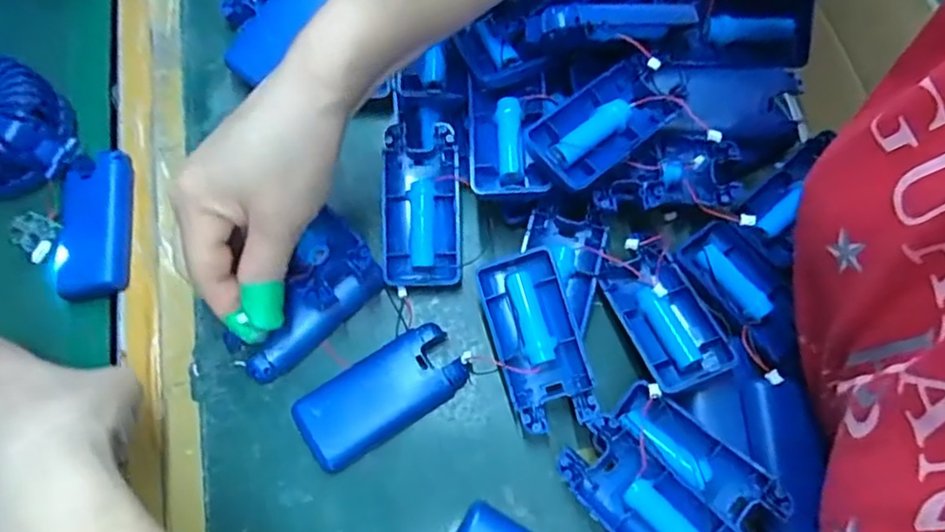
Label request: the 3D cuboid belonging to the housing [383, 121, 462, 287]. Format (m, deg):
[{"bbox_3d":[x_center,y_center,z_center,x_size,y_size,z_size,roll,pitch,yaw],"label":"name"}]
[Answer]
[{"bbox_3d":[-0.029,-0.035,0.387,0.045,0.020,0.091,-2,83,3],"label":"housing"}]

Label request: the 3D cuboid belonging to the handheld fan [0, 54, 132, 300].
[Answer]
[{"bbox_3d":[-0.274,-0.058,0.410,0.085,0.037,0.179,-41,88,-13],"label":"handheld fan"}]

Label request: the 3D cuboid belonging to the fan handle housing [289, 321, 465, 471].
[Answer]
[{"bbox_3d":[-0.050,0.071,0.361,0.092,0.017,0.045,-32,73,-8],"label":"fan handle housing"}]

